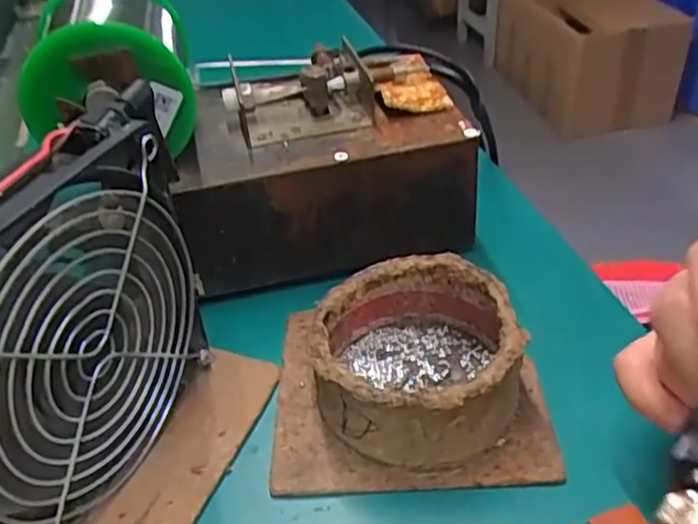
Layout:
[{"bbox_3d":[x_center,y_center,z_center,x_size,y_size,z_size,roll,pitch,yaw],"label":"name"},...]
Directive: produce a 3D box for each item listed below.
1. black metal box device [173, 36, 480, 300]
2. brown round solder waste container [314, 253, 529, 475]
[{"bbox_3d":[-0.018,-0.052,0.360,0.149,0.084,0.089,-12,39,-7],"label":"black metal box device"},{"bbox_3d":[0.027,0.038,0.277,0.079,0.042,0.081,-4,38,3],"label":"brown round solder waste container"}]

